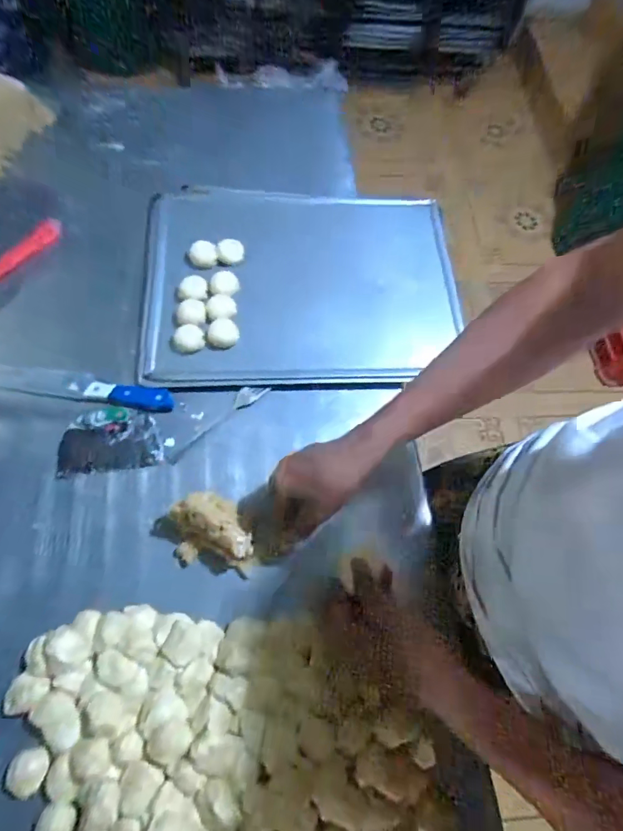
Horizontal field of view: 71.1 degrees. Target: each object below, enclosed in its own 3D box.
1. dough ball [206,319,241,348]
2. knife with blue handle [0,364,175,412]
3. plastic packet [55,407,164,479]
[{"bbox_3d":[-0.121,-0.113,0.593,0.041,0.026,0.037,-9,68,-10],"label":"dough ball"},{"bbox_3d":[-0.309,-0.039,0.577,0.249,0.024,0.037,10,66,-2],"label":"knife with blue handle"},{"bbox_3d":[-0.257,0.029,0.554,0.123,0.013,0.080,-6,68,-9],"label":"plastic packet"}]

